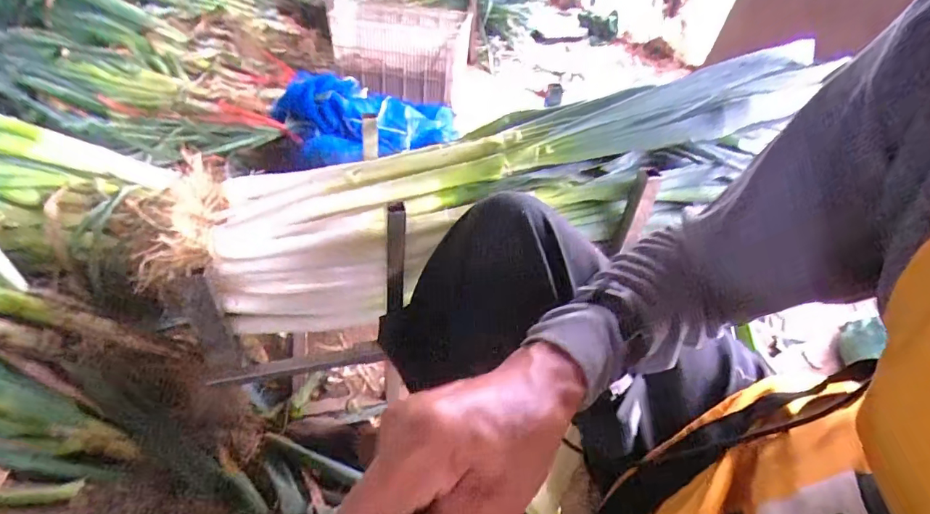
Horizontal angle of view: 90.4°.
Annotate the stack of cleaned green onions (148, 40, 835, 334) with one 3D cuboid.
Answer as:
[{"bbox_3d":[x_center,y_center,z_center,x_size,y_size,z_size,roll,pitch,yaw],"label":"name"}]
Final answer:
[{"bbox_3d":[0.075,-0.123,0.727,0.970,0.238,0.246,-16,41,-3],"label":"stack of cleaned green onions"}]

